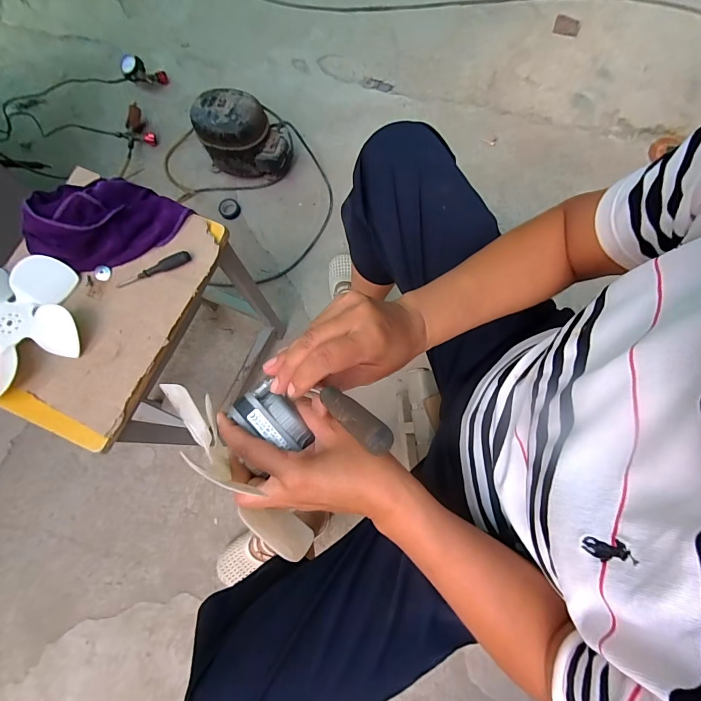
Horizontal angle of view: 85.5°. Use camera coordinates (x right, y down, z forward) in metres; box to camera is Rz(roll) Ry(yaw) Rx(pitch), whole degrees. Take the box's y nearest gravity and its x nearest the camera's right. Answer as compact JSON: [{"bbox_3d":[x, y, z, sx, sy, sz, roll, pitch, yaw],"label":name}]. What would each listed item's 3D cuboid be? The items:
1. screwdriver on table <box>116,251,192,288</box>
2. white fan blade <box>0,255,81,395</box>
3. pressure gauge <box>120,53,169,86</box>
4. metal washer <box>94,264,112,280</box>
[{"bbox_3d":[-0.264,-0.107,0.507,0.104,0.011,0.017,-22,77,-4],"label":"screwdriver on table"},{"bbox_3d":[-0.432,-0.035,0.484,0.159,0.031,0.166,-9,77,-1],"label":"white fan blade"},{"bbox_3d":[-0.606,-0.817,1.117,0.126,0.049,0.067,7,76,-25],"label":"pressure gauge"},{"bbox_3d":[-0.340,-0.107,0.522,0.021,0.004,0.023,-35,85,-15],"label":"metal washer"}]

